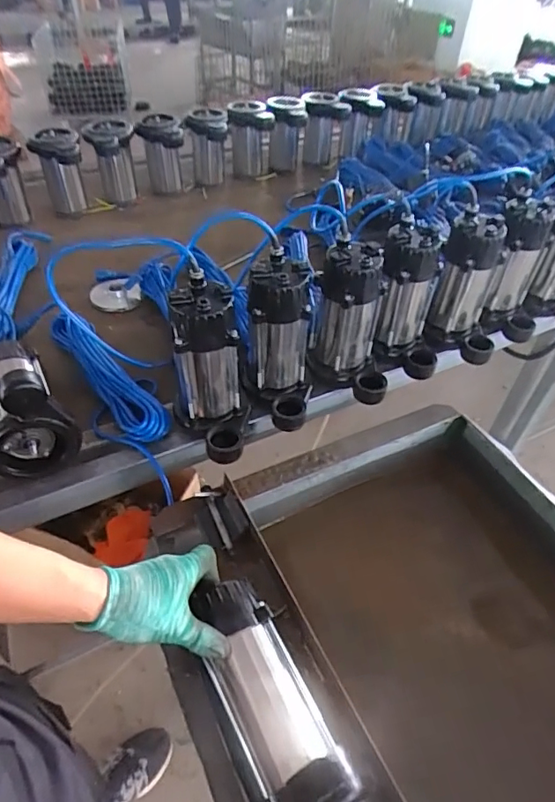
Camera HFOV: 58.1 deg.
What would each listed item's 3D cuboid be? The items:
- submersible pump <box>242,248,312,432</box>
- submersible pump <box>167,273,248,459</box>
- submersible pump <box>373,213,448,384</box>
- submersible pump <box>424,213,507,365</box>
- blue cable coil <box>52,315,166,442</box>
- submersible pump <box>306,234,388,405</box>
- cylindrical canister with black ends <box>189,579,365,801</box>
[{"bbox_3d":[0.004,-0.077,0.776,0.098,0.236,0.156,-5,46,-8],"label":"submersible pump"},{"bbox_3d":[-0.099,-0.034,0.725,0.107,0.231,0.151,-5,46,-8],"label":"submersible pump"},{"bbox_3d":[0.237,-0.174,0.868,0.137,0.227,0.100,20,48,16],"label":"submersible pump"},{"bbox_3d":[0.359,-0.203,0.913,0.138,0.226,0.104,20,48,16],"label":"submersible pump"},{"bbox_3d":[-0.292,-0.067,0.847,0.084,0.077,0.346,-29,53,-27],"label":"blue cable coil"},{"bbox_3d":[0.127,-0.120,0.826,0.135,0.239,0.113,9,46,6],"label":"submersible pump"},{"bbox_3d":[-0.012,0.273,0.469,0.086,0.096,0.228,-13,33,-15],"label":"cylindrical canister with black ends"}]

